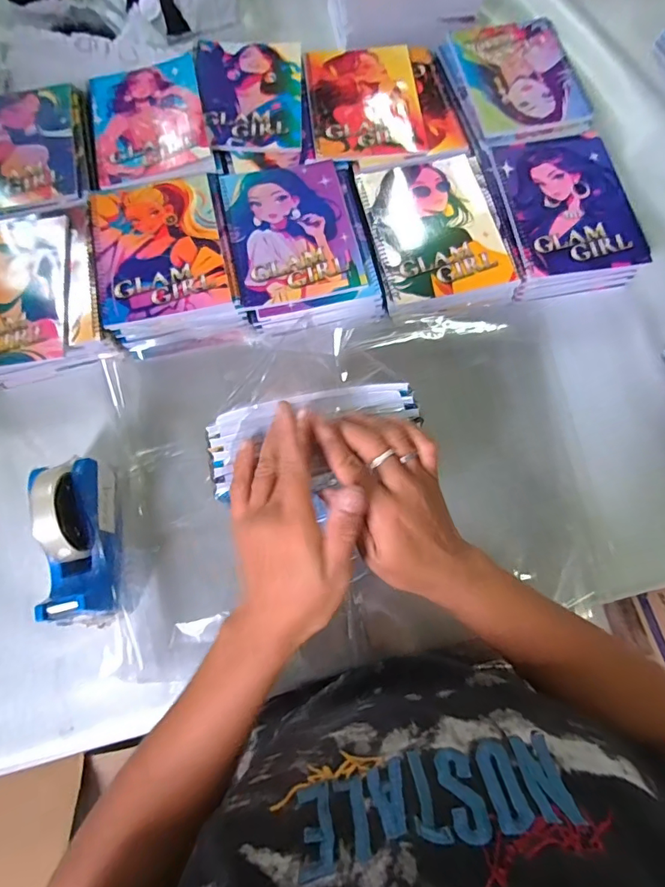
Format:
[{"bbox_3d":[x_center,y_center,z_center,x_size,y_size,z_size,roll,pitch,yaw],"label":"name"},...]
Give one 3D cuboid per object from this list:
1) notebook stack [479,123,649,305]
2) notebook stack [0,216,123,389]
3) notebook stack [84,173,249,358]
[{"bbox_3d":[0.283,-0.288,0.586,0.158,0.066,0.228,-11,74,-4],"label":"notebook stack"},{"bbox_3d":[-0.366,-0.175,0.556,0.186,0.055,0.201,-8,74,-1],"label":"notebook stack"},{"bbox_3d":[-0.201,-0.222,0.570,0.156,0.048,0.215,-14,74,-2],"label":"notebook stack"}]

